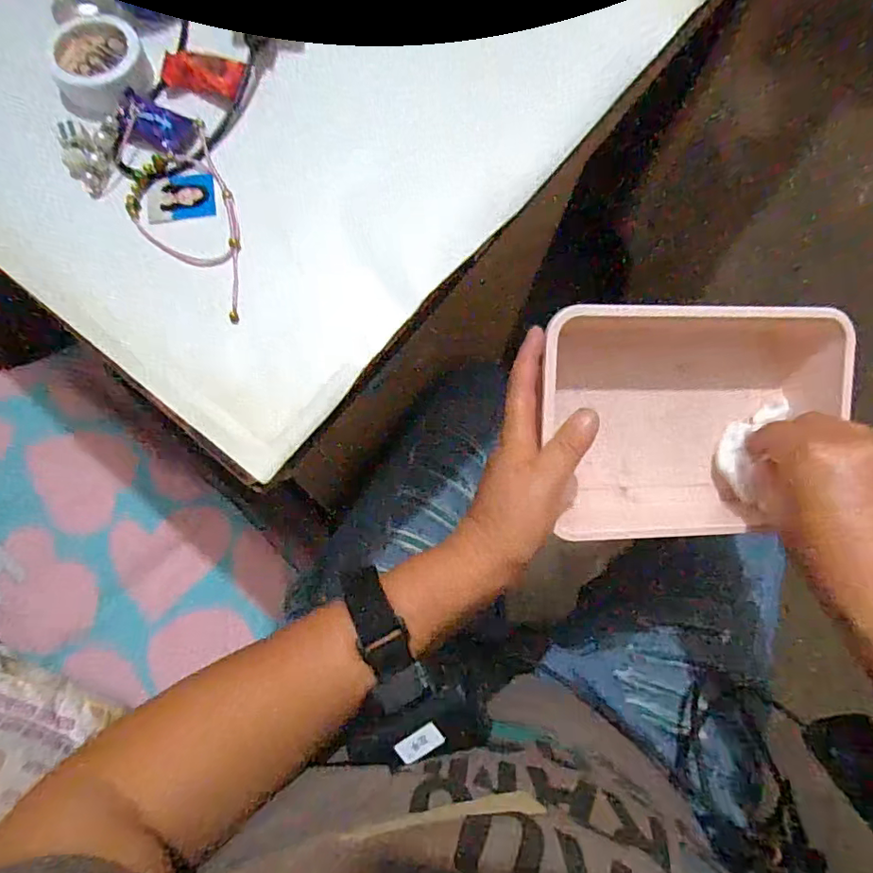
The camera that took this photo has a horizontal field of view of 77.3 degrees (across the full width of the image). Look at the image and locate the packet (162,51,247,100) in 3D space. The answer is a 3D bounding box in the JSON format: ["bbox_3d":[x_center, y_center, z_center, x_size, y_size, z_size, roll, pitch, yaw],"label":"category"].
[{"bbox_3d":[-0.135,-0.208,0.312,0.046,0.006,0.024,11,75,3],"label":"packet"}]

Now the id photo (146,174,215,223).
[{"bbox_3d":[-0.140,-0.131,0.300,0.035,0.004,0.027,-10,80,-13],"label":"id photo"}]

